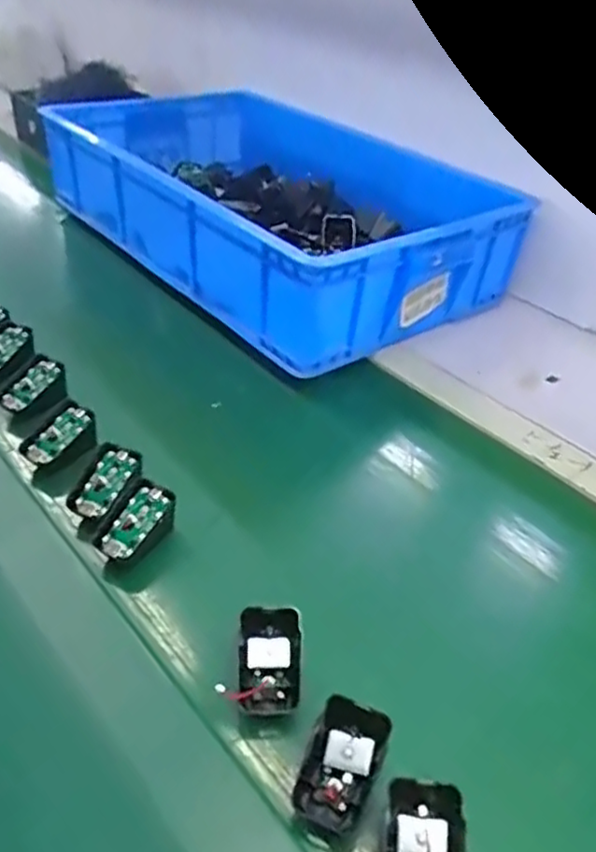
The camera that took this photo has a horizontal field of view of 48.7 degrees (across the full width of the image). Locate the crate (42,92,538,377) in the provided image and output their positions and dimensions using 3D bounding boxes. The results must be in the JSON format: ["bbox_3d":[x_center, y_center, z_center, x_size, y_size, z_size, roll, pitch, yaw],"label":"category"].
[{"bbox_3d":[-0.061,-0.342,0.973,0.399,0.146,0.678,-24,45,-29],"label":"crate"}]

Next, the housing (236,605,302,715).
[{"bbox_3d":[-0.020,0.159,0.447,0.042,0.031,0.061,2,38,-1],"label":"housing"}]

